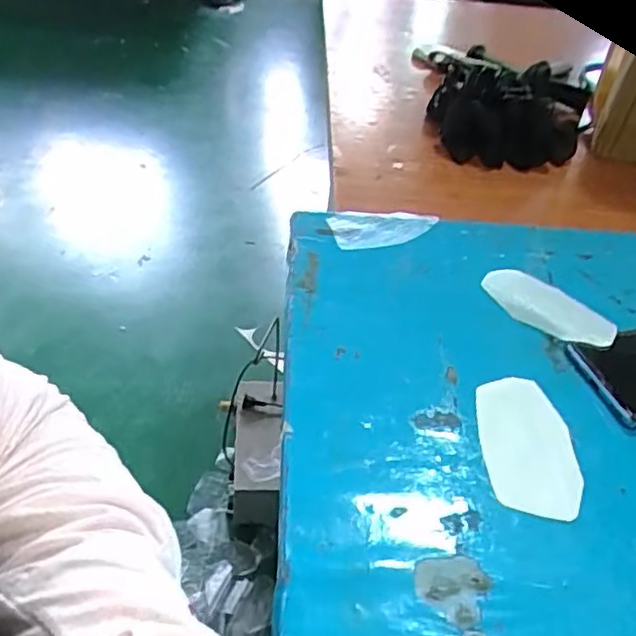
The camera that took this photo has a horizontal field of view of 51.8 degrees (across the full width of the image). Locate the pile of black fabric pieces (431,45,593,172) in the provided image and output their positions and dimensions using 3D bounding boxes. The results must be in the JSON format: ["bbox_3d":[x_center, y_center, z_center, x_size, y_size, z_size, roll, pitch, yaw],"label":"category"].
[{"bbox_3d":[0.197,-0.218,0.698,0.170,0.083,0.085,14,43,7],"label":"pile of black fabric pieces"}]

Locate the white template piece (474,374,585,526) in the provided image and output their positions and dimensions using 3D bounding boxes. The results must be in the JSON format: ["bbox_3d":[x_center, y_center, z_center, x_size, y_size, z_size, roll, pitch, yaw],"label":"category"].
[{"bbox_3d":[0.123,0.071,0.383,0.055,0.006,0.096,5,43,-3],"label":"white template piece"}]

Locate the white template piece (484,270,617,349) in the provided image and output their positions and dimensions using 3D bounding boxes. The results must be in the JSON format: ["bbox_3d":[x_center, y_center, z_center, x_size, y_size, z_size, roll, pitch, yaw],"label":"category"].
[{"bbox_3d":[0.166,-0.008,0.475,0.045,0.004,0.096,-35,53,-27],"label":"white template piece"}]

